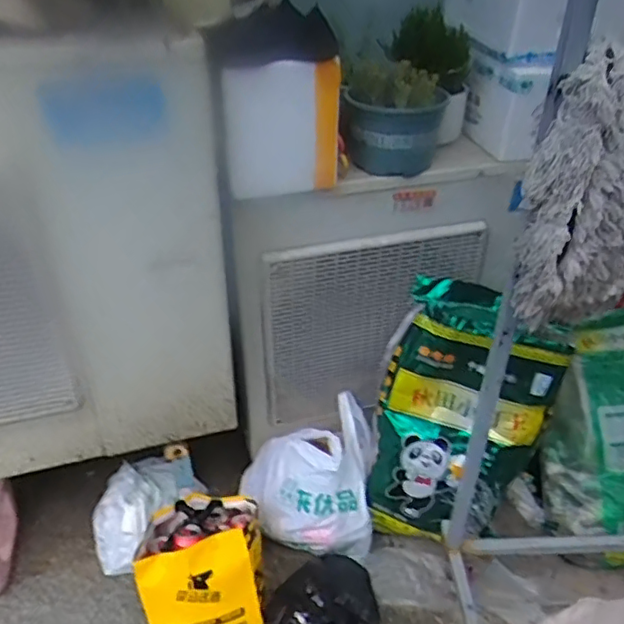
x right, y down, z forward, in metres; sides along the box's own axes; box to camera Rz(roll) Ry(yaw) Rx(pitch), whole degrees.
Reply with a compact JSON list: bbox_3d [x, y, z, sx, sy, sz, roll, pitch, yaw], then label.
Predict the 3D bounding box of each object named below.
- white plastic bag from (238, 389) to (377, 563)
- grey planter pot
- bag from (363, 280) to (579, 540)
[{"bbox_3d":[-0.013,0.392,1.402,0.323,0.189,0.290,1,36,1],"label":"white plastic bag"},{"bbox_3d":[0.171,-0.375,1.244,0.218,0.137,0.173,4,36,4],"label":"grey planter pot"},{"bbox_3d":[0.321,0.254,1.348,0.374,0.595,0.138,22,16,10],"label":"bag"}]

